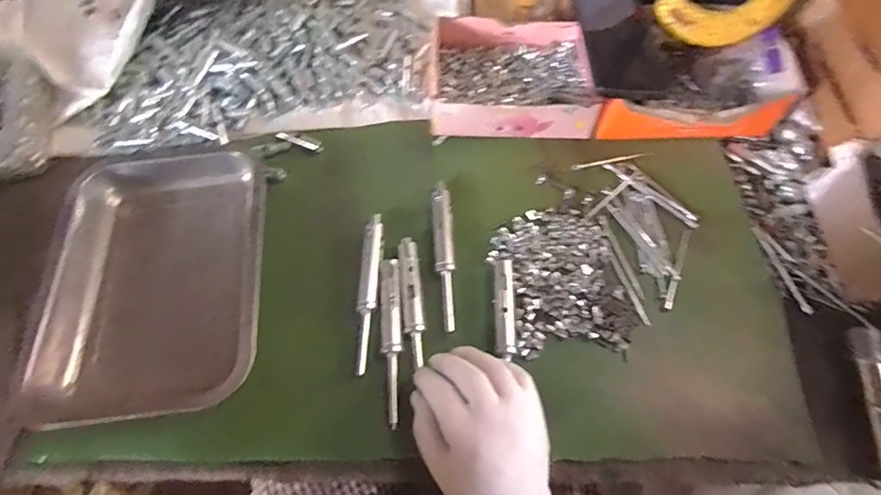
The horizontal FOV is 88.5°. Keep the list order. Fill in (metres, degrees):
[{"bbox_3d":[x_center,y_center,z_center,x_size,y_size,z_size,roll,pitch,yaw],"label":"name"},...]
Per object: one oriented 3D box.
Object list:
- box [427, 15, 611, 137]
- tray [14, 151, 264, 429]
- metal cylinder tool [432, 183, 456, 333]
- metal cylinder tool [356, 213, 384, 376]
[{"bbox_3d":[0.078,-0.190,0.500,0.179,0.051,0.145,1,64,3],"label":"box"},{"bbox_3d":[-0.257,0.021,0.420,0.189,0.046,0.250,-9,64,-2],"label":"tray"},{"bbox_3d":[0.004,0.005,0.431,0.018,0.015,0.150,-3,64,1],"label":"metal cylinder tool"},{"bbox_3d":[-0.064,0.040,0.418,0.015,0.022,0.151,1,64,2],"label":"metal cylinder tool"}]

